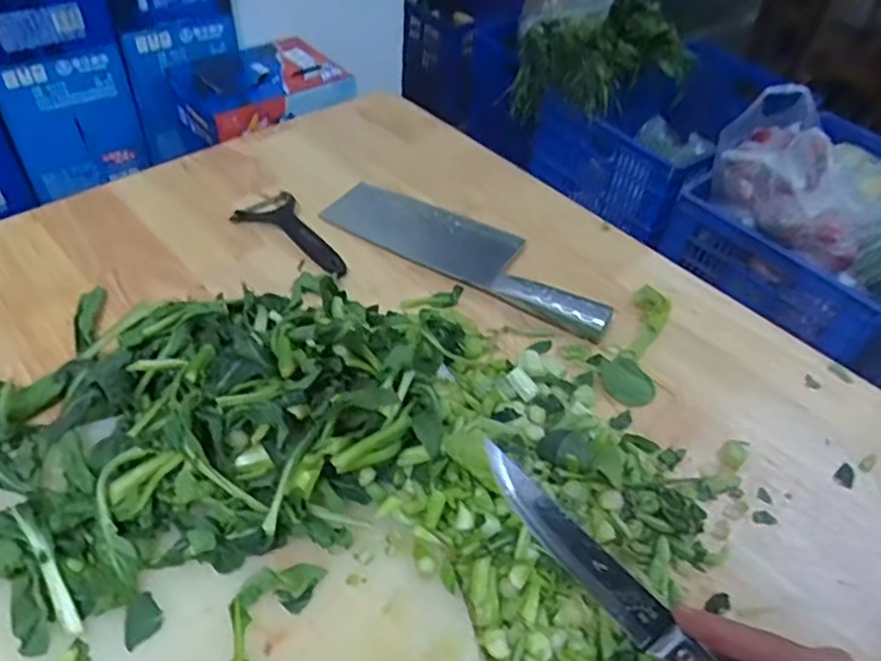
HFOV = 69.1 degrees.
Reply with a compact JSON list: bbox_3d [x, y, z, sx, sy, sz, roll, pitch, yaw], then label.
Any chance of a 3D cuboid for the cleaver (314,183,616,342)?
[{"bbox_3d":[0.032,-0.086,0.638,0.308,0.028,0.085,28,50,19],"label":"cleaver"}]

